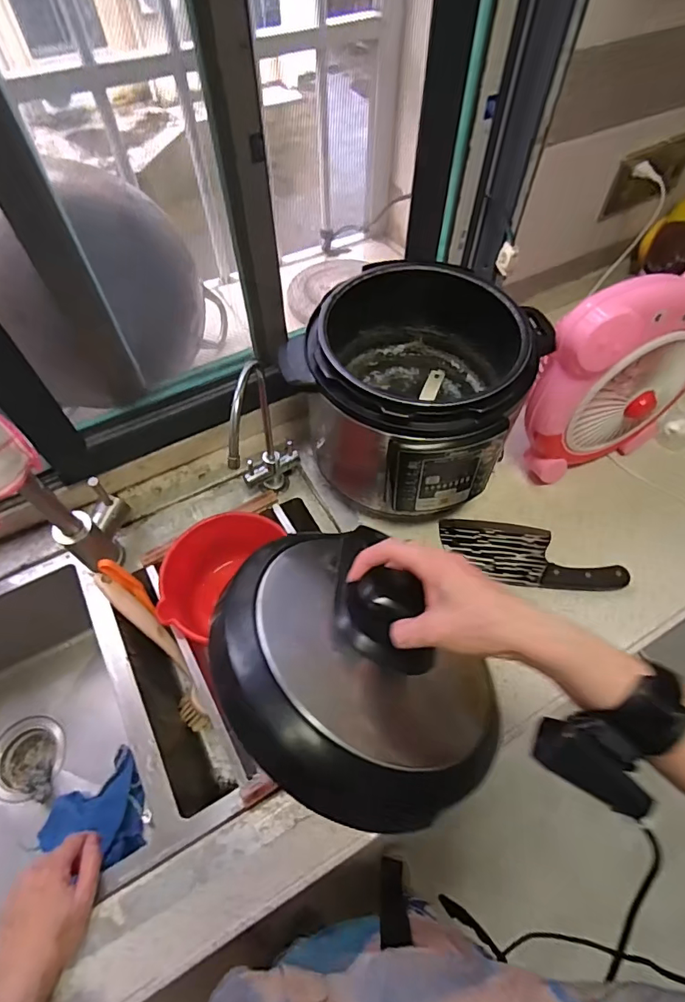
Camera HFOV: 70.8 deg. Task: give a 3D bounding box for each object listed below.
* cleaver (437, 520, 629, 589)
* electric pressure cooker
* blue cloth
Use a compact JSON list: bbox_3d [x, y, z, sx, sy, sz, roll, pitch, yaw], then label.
[{"bbox_3d":[0.261,0.074,0.668,0.243,0.028,0.094,7,59,4],"label":"cleaver"},{"bbox_3d":[0.097,-0.125,0.650,0.255,0.245,0.260,32,64,18],"label":"electric pressure cooker"},{"bbox_3d":[-0.331,0.426,0.643,0.130,0.041,0.121,-30,63,-17],"label":"blue cloth"}]

